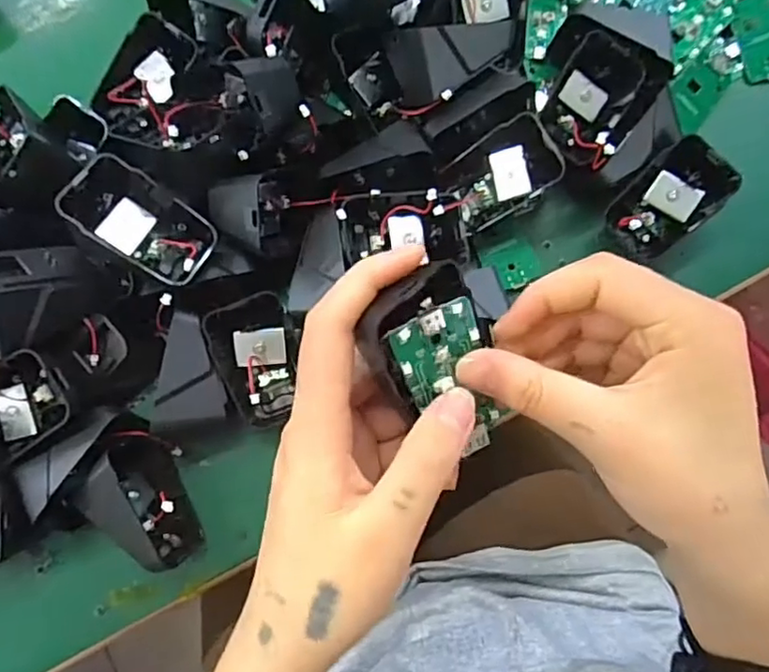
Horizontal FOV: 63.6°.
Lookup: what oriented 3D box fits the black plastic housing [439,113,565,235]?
[{"bbox_3d":[0.069,-0.095,0.356,0.059,0.024,0.045,-34,96,30],"label":"black plastic housing"}]

